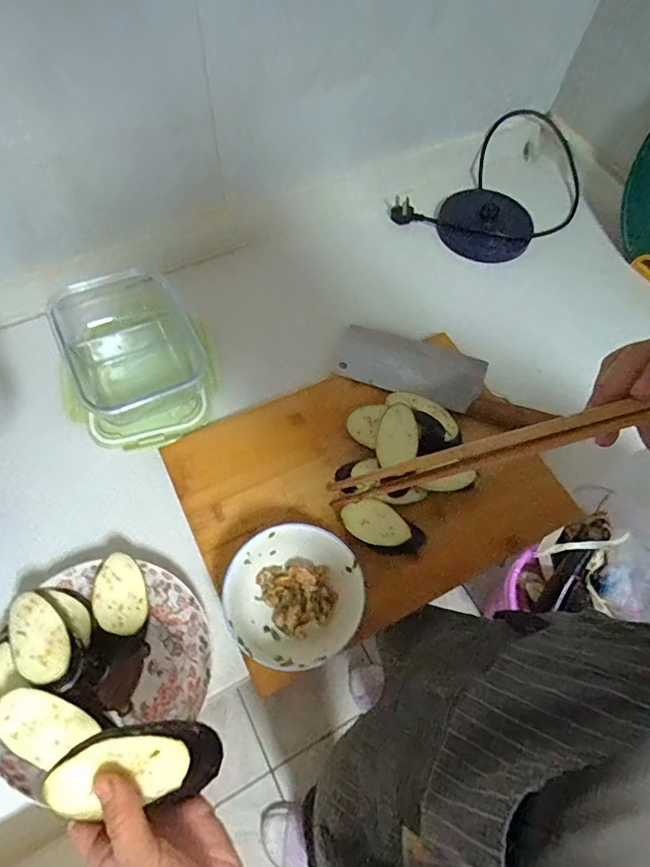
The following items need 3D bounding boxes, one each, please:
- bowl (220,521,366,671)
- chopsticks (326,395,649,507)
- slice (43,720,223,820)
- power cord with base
[{"bbox_3d":[-0.030,0.156,0.471,0.124,0.060,0.120,1,63,-3],"label":"bowl"},{"bbox_3d":[0.138,-0.002,0.279,0.292,0.014,0.011,-18,62,20],"label":"chopsticks"},{"bbox_3d":[-0.116,0.209,0.312,0.105,0.018,0.040,11,59,-30],"label":"slice"},{"bbox_3d":[0.272,-0.371,0.770,0.299,0.087,0.193,-35,70,-19],"label":"power cord with base"}]

